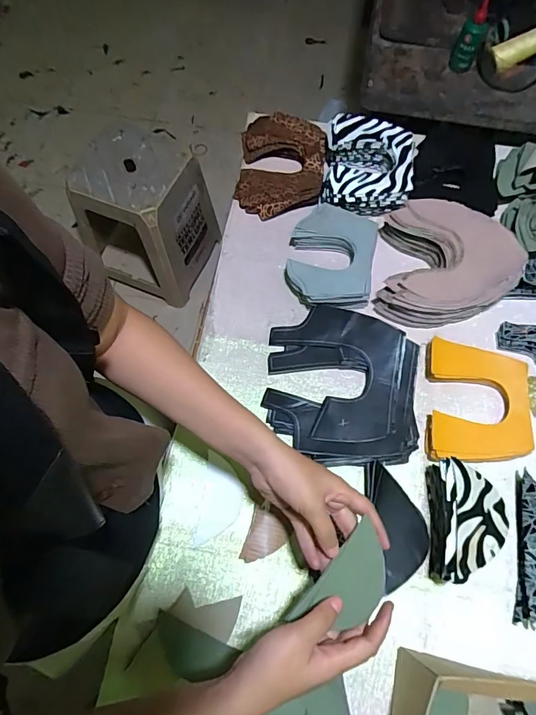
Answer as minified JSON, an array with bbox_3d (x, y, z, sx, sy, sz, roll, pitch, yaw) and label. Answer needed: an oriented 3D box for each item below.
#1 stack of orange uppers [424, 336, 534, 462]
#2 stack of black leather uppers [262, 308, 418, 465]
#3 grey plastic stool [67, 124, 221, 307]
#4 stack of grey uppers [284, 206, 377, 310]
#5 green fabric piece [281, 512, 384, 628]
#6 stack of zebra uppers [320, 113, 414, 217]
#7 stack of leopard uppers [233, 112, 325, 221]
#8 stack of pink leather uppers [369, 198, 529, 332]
[{"bbox_3d":[0.265,0.057,0.549,0.120,0.023,0.153,8,69,3],"label":"stack of orange uppers"},{"bbox_3d":[0.095,0.033,0.566,0.189,0.039,0.203,6,68,2],"label":"stack of black leather uppers"},{"bbox_3d":[-0.359,-0.421,1.331,0.296,0.386,0.302,21,70,8],"label":"grey plastic stool"},{"bbox_3d":[0.091,-0.147,0.634,0.121,0.035,0.161,8,69,3],"label":"stack of grey uppers"},{"bbox_3d":[0.073,0.209,0.392,0.052,0.004,0.103,41,75,14],"label":"green fabric piece"},{"bbox_3d":[0.157,-0.297,0.682,0.137,0.054,0.157,8,68,3],"label":"stack of zebra uppers"},{"bbox_3d":[0.021,-0.312,0.703,0.134,0.040,0.176,6,68,2],"label":"stack of leopard uppers"},{"bbox_3d":[0.253,-0.132,0.615,0.178,0.057,0.176,10,69,4],"label":"stack of pink leather uppers"}]

